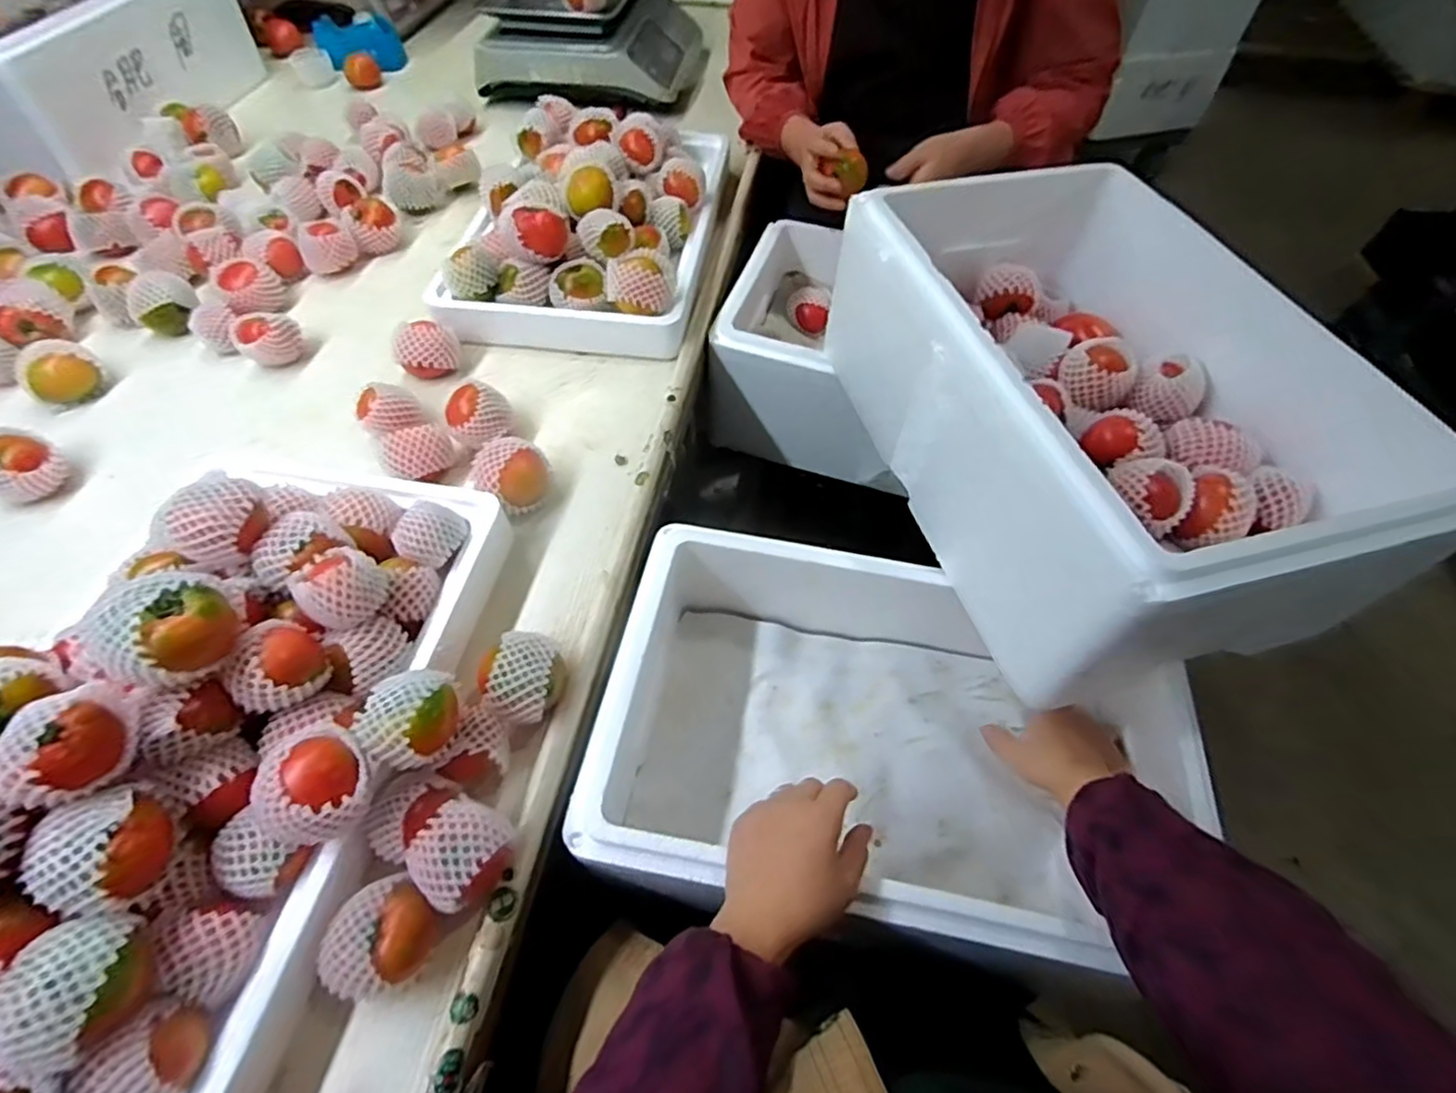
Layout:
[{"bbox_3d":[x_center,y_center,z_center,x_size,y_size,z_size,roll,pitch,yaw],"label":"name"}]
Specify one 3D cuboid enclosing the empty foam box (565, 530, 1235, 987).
[{"bbox_3d":[0.121,0.165,0.578,0.436,0.138,0.295,9,55,6],"label":"empty foam box"}]

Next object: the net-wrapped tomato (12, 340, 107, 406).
[{"bbox_3d":[-0.734,-0.192,0.718,0.053,0.049,0.071,31,60,19],"label":"net-wrapped tomato"}]

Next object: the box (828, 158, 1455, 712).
[{"bbox_3d":[0.303,-0.131,0.572,0.279,0.171,0.452,-12,56,-9],"label":"box"}]

